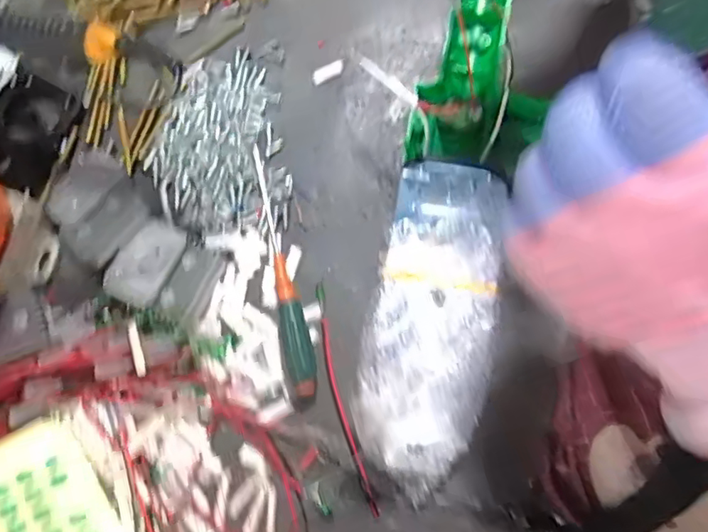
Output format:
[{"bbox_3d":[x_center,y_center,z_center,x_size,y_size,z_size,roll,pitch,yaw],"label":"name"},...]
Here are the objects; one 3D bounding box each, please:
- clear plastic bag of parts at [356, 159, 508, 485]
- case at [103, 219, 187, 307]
[{"bbox_3d":[0.041,0.028,0.300,0.061,0.040,0.159,13,78,2],"label":"clear plastic bag of parts"},{"bbox_3d":[-0.116,-0.002,0.317,0.030,0.014,0.048,26,79,5],"label":"case"}]

